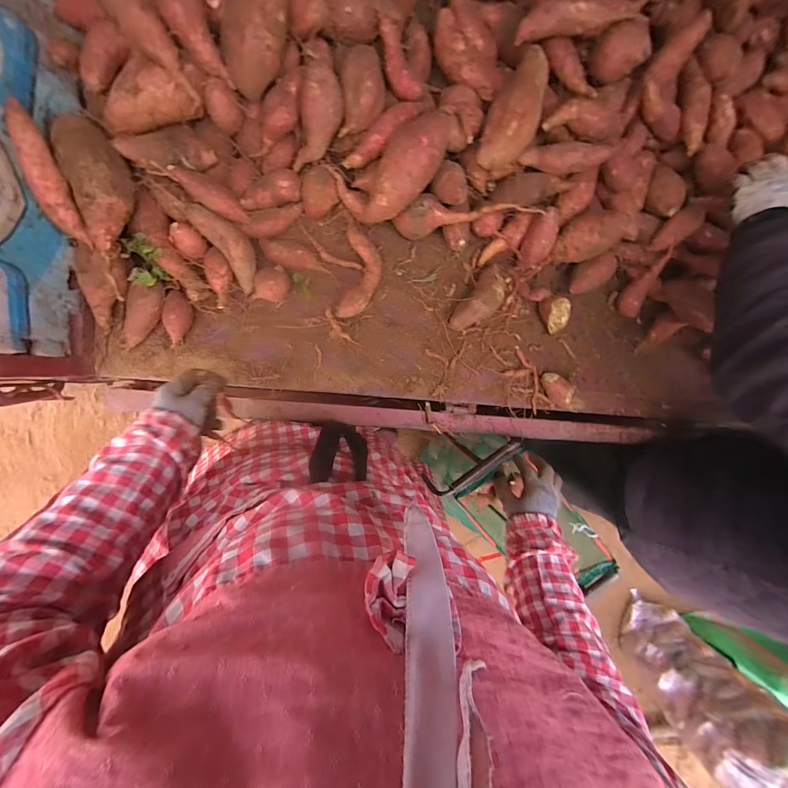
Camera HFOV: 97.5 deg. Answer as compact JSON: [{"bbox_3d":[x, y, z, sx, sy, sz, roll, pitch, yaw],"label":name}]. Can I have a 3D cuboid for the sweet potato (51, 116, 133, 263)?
[{"bbox_3d":[-0.397,-0.279,0.476,0.068,0.068,0.173,-8,96,-6],"label":"sweet potato"}]

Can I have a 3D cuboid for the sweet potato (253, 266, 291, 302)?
[{"bbox_3d":[-0.202,-0.180,0.574,0.057,0.037,0.052,-1,95,-6],"label":"sweet potato"}]

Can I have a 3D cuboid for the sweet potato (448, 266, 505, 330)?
[{"bbox_3d":[0.156,-0.163,0.604,0.053,0.052,0.125,34,91,-8],"label":"sweet potato"}]

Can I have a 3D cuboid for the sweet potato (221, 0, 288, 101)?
[{"bbox_3d":[-0.178,-0.497,0.445,0.076,0.061,0.178,14,106,-7],"label":"sweet potato"}]

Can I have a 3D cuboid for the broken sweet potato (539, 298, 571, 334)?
[{"bbox_3d":[0.291,-0.142,0.625,0.053,0.033,0.060,-10,96,-5],"label":"broken sweet potato"}]

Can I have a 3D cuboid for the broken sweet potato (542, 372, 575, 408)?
[{"bbox_3d":[0.303,-0.007,0.639,0.043,0.041,0.073,-44,98,-1],"label":"broken sweet potato"}]

